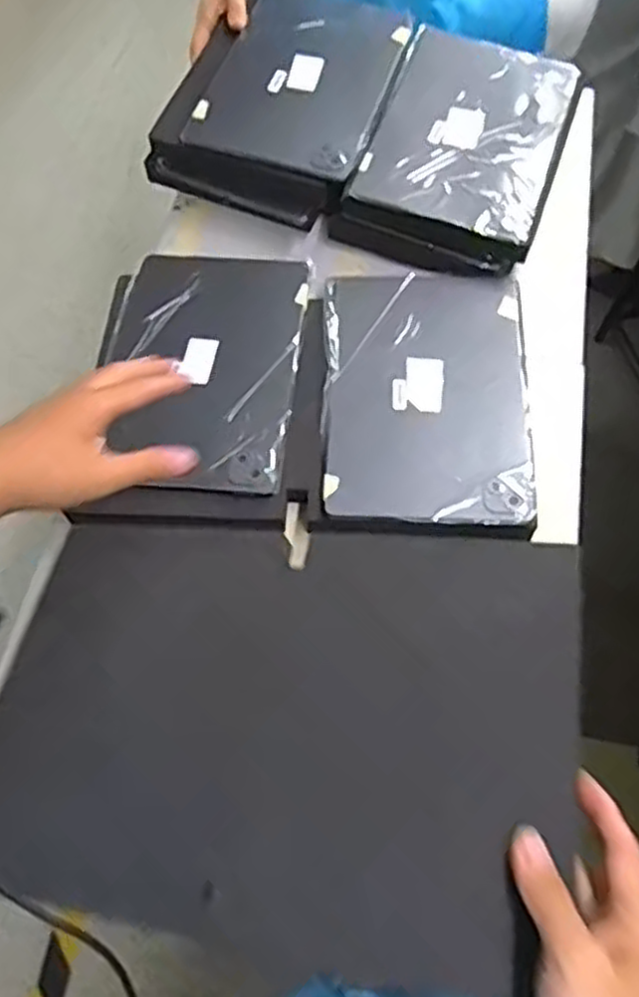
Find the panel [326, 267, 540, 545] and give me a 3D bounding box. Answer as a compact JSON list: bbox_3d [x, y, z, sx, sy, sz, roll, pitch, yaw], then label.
[{"bbox_3d":[0.091,-0.092,0.661,0.174,0.010,0.265,1,63,3],"label":"panel"}]

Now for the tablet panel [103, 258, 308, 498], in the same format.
[{"bbox_3d":[-0.108,-0.122,0.683,0.169,0.014,0.257,3,62,4],"label":"tablet panel"}]

